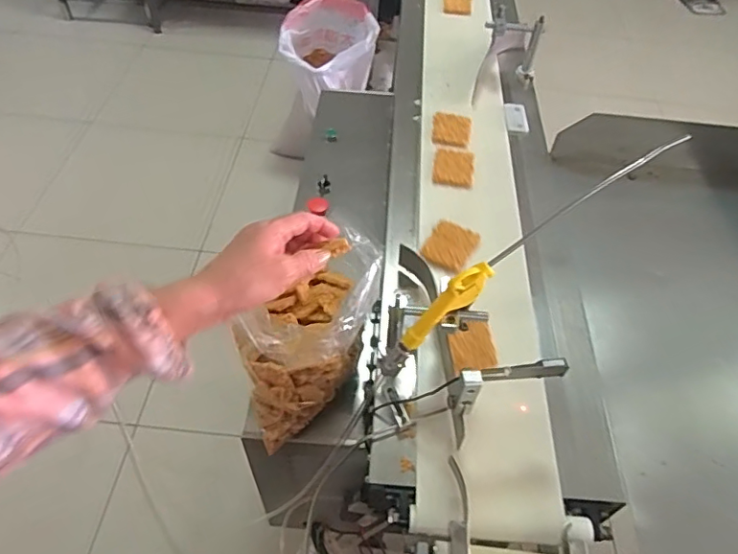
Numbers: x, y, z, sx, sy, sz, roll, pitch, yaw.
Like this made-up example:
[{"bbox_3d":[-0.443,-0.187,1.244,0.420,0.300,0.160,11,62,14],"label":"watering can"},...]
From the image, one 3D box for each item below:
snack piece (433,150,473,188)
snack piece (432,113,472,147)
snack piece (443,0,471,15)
[{"bbox_3d":[0.148,-0.190,0.952,0.066,0.009,0.086,9,51,2],"label":"snack piece"},{"bbox_3d":[0.153,-0.277,1.015,0.069,0.008,0.092,10,51,3],"label":"snack piece"},{"bbox_3d":[0.216,-0.667,1.335,0.066,0.015,0.089,8,51,2],"label":"snack piece"}]

